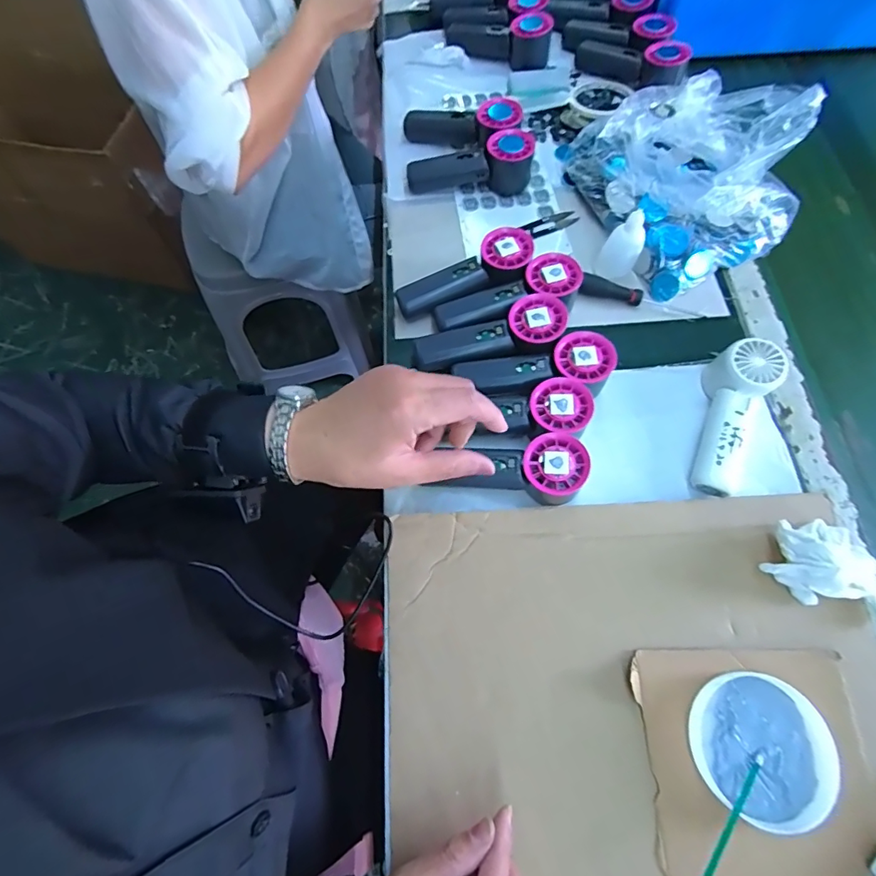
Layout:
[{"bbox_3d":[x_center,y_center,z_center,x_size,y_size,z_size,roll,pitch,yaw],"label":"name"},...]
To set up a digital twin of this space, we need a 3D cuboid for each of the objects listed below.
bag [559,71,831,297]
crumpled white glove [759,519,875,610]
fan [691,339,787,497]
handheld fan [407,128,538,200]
[{"bbox_3d":[0.293,-0.316,0.541,0.199,0.105,0.248,-22,70,-10],"label":"bag"},{"bbox_3d":[0.341,0.107,0.393,0.108,0.050,0.070,16,68,5],"label":"crumpled white glove"},{"bbox_3d":[0.281,-0.021,0.448,0.050,0.054,0.148,25,69,9],"label":"fan"},{"bbox_3d":[0.040,-0.341,0.581,0.156,0.058,0.053,-6,68,-4],"label":"handheld fan"}]

